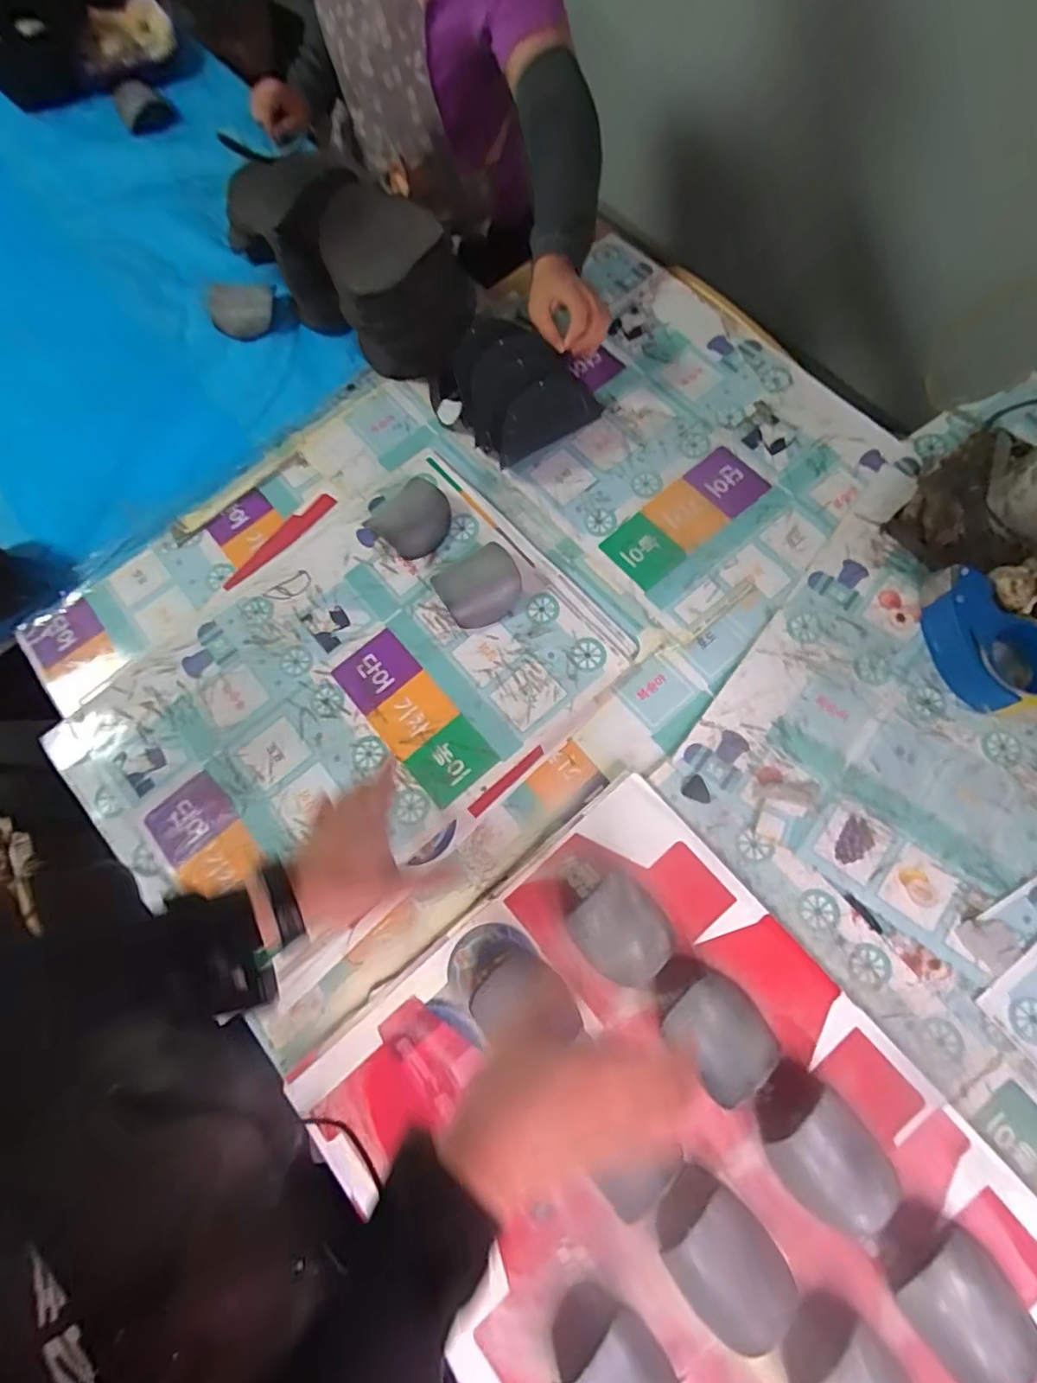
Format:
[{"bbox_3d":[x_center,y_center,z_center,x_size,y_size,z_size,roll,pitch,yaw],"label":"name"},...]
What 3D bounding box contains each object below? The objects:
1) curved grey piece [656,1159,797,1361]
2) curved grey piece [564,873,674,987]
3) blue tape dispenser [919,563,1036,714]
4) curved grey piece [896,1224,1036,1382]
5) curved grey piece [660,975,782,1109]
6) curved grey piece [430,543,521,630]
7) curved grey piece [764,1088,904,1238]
[{"bbox_3d":[0.169,0.476,0.504,0.087,0.037,0.117,-40,74,-10],"label":"curved grey piece"},{"bbox_3d":[0.098,0.228,0.568,0.079,0.037,0.090,-40,74,-10],"label":"curved grey piece"},{"bbox_3d":[0.491,-0.054,0.633,0.097,0.059,0.166,-29,73,-7],"label":"blue tape dispenser"},{"bbox_3d":[0.363,0.501,0.484,0.086,0.042,0.089,-36,74,-9],"label":"curved grey piece"},{"bbox_3d":[0.181,0.306,0.534,0.078,0.043,0.089,-38,74,-10],"label":"curved grey piece"},{"bbox_3d":[-0.044,-0.122,0.695,0.093,0.040,0.084,-26,72,-6],"label":"curved grey piece"},{"bbox_3d":[0.266,0.402,0.511,0.082,0.039,0.093,-37,74,-10],"label":"curved grey piece"}]

